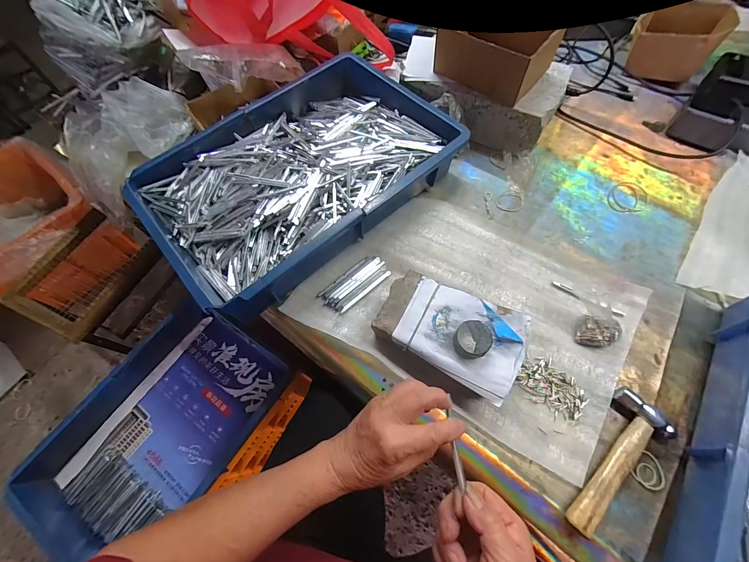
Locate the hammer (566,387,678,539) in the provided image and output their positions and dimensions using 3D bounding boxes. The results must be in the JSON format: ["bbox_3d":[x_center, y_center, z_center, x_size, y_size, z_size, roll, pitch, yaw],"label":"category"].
[{"bbox_3d":[0.260,0.196,0.335,0.057,0.016,0.156,34,70,18],"label":"hammer"}]

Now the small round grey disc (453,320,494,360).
[{"bbox_3d":[0.108,0.065,0.352,0.037,0.019,0.039,-1,63,3],"label":"small round grey disc"}]

